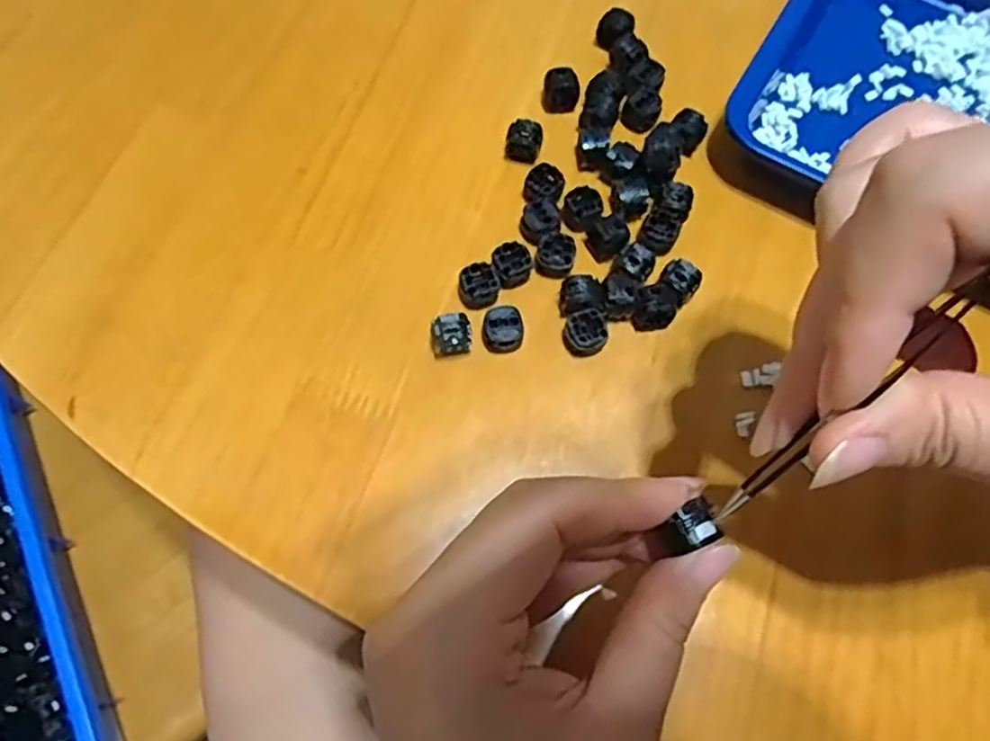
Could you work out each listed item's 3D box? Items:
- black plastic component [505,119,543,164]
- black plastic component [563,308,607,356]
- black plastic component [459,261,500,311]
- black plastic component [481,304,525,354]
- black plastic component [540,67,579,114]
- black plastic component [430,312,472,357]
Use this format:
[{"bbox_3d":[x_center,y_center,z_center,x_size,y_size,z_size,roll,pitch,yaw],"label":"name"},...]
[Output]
[{"bbox_3d":[0.012,-0.098,0.303,0.015,0.014,0.014,6,69,1],"label":"black plastic component"},{"bbox_3d":[0.035,-0.014,0.274,0.015,0.013,0.015,0,69,-1],"label":"black plastic component"},{"bbox_3d":[-0.007,-0.033,0.279,0.015,0.010,0.015,0,69,-1],"label":"black plastic component"},{"bbox_3d":[0.003,-0.016,0.272,0.016,0.013,0.015,-3,69,-2],"label":"black plastic component"},{"bbox_3d":[0.029,-0.124,0.315,0.016,0.015,0.015,0,69,-1],"label":"black plastic component"},{"bbox_3d":[-0.016,-0.014,0.269,0.015,0.015,0.011,-12,70,-6],"label":"black plastic component"}]

